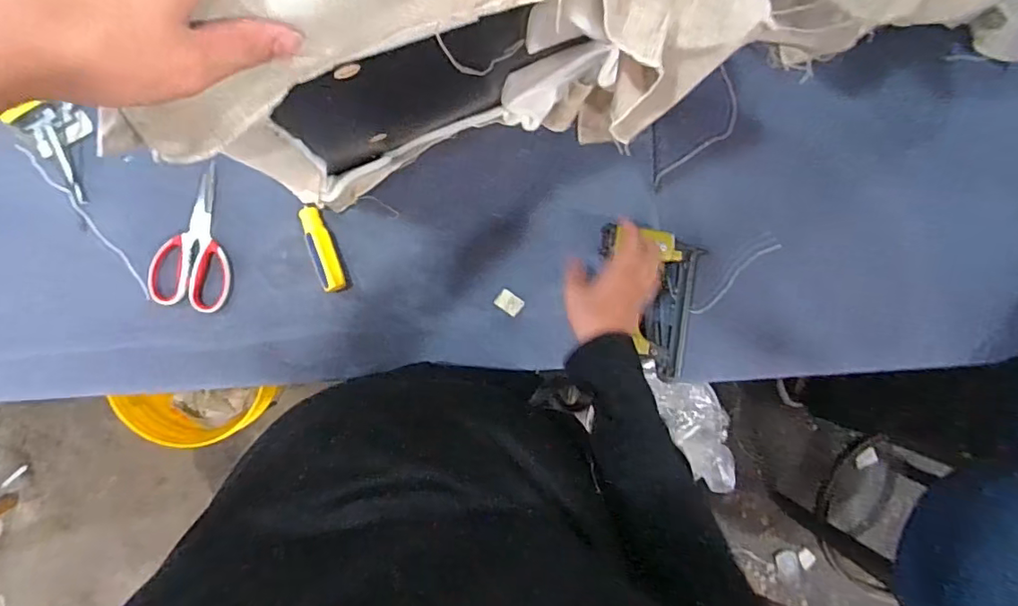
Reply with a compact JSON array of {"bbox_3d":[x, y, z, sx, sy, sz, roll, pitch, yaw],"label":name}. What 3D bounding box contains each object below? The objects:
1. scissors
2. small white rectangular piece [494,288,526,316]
[{"bbox_3d":[-0.410,-0.085,0.723,0.098,0.006,0.186,12,92,-5],"label":"scissors"},{"bbox_3d":[0.001,0.000,0.754,0.035,0.004,0.026,36,90,-5],"label":"small white rectangular piece"}]

